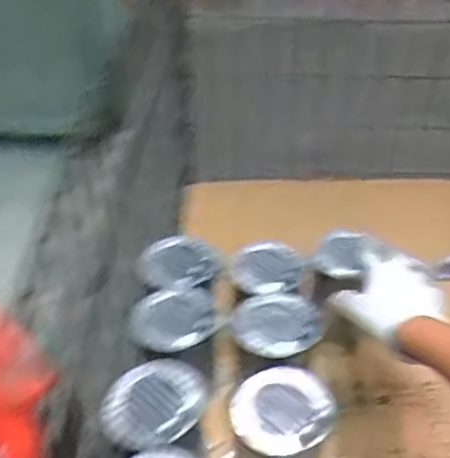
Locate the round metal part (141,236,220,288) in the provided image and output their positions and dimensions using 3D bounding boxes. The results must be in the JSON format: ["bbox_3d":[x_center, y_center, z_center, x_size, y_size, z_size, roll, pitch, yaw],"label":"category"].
[{"bbox_3d":[-0.057,0.037,0.737,0.073,0.019,0.082,-32,50,-31],"label":"round metal part"}]

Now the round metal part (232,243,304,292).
[{"bbox_3d":[0.053,0.044,0.730,0.080,0.013,0.077,0,41,0],"label":"round metal part"}]

